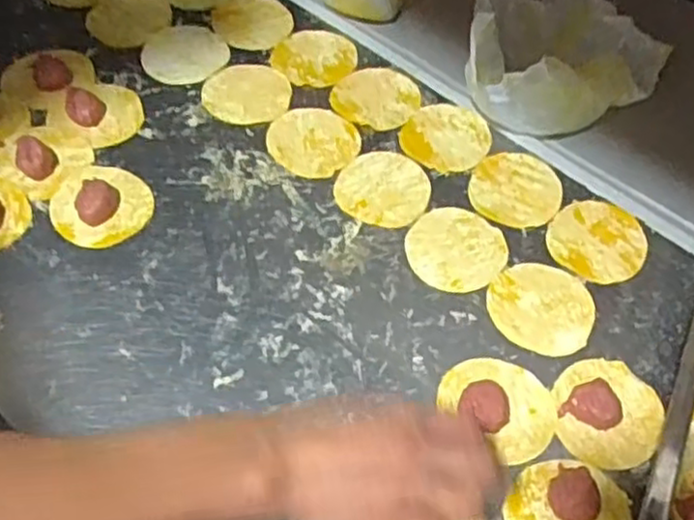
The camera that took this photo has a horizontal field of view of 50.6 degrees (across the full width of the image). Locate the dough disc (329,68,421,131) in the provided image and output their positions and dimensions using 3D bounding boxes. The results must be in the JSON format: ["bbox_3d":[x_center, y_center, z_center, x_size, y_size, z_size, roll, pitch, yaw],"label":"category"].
[{"bbox_3d":[0.028,-0.160,0.722,0.081,0.004,0.083,2,54,-3],"label":"dough disc"}]

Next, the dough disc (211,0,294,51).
[{"bbox_3d":[-0.097,-0.249,0.770,0.083,0.005,0.076,2,54,-3],"label":"dough disc"}]

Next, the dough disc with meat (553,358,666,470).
[{"bbox_3d":[0.192,0.106,0.534,0.074,0.024,0.084,23,56,12],"label":"dough disc with meat"}]

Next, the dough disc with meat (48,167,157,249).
[{"bbox_3d":[-0.210,-0.051,0.617,0.086,0.016,0.078,40,61,22],"label":"dough disc with meat"}]

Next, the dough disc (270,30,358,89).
[{"bbox_3d":[-0.033,-0.207,0.749,0.081,0.004,0.082,2,54,-3],"label":"dough disc"}]

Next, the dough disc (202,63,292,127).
[{"bbox_3d":[-0.097,-0.162,0.713,0.083,0.005,0.078,2,54,-3],"label":"dough disc"}]

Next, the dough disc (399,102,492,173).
[{"bbox_3d":[0.096,-0.119,0.697,0.078,0.004,0.083,2,54,-3],"label":"dough disc"}]

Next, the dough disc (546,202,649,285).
[{"bbox_3d":[0.216,-0.018,0.635,0.081,0.004,0.084,2,54,-3],"label":"dough disc"}]

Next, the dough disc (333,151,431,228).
[{"bbox_3d":[0.033,-0.065,0.656,0.081,0.004,0.081,2,54,-3],"label":"dough disc"}]

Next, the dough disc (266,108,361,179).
[{"bbox_3d":[-0.033,-0.113,0.683,0.083,0.004,0.080,2,54,-3],"label":"dough disc"}]

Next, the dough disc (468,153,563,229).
[{"bbox_3d":[0.152,-0.065,0.663,0.080,0.004,0.084,2,54,-3],"label":"dough disc"}]

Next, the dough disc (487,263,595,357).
[{"bbox_3d":[0.157,0.038,0.593,0.083,0.006,0.078,2,54,-3],"label":"dough disc"}]

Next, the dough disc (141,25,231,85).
[{"bbox_3d":[-0.161,-0.207,0.737,0.084,0.004,0.083,2,54,-3],"label":"dough disc"}]

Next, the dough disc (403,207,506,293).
[{"bbox_3d":[0.093,-0.011,0.622,0.082,0.004,0.081,2,54,-3],"label":"dough disc"}]

